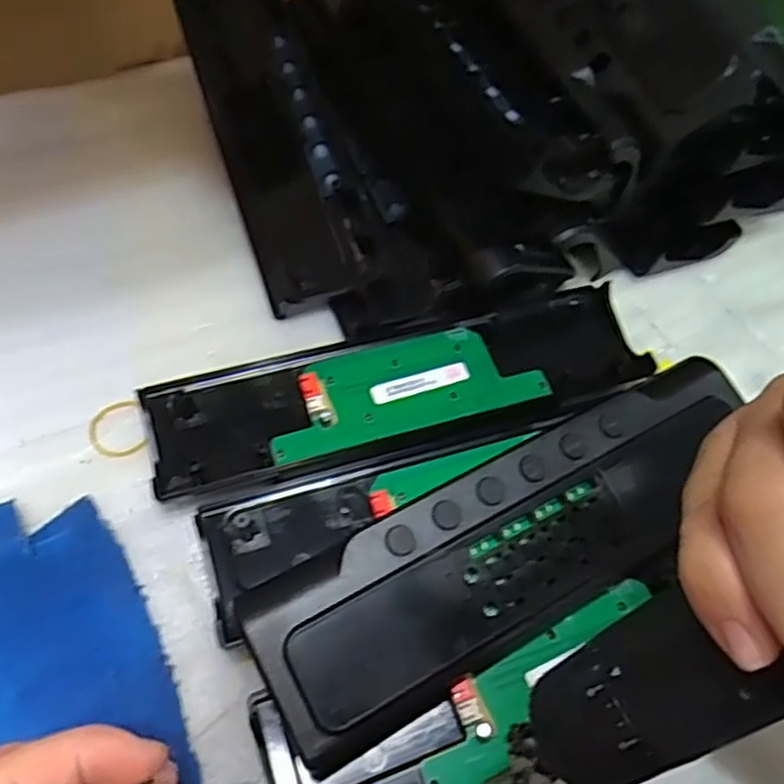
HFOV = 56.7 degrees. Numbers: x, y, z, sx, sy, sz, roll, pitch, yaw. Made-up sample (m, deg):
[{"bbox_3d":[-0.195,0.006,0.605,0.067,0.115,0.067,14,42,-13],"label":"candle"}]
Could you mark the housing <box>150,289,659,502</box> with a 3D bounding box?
[{"bbox_3d":[0.005,-0.004,0.362,0.242,0.015,0.067,-13,60,-11],"label":"housing"}]

